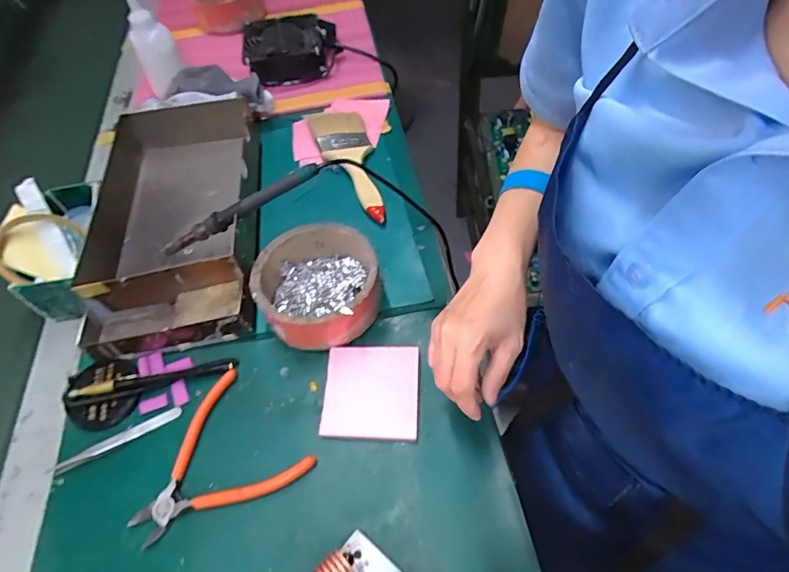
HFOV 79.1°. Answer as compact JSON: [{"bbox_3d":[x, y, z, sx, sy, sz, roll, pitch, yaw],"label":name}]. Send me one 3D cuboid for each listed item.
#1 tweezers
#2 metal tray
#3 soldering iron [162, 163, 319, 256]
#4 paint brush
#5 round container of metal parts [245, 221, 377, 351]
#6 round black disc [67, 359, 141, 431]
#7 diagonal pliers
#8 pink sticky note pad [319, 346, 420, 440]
[{"bbox_3d":[-0.250,0.139,0.433,0.111,0.009,0.012,-28,57,-15],"label":"tweezers"},{"bbox_3d":[-0.258,-0.084,0.556,0.195,0.069,0.338,-11,55,-4],"label":"metal tray"},{"bbox_3d":[-0.166,-0.079,0.503,0.194,0.020,0.014,-25,53,14],"label":"soldering iron"},{"bbox_3d":[-0.059,-0.165,0.620,0.071,0.027,0.223,-15,55,-7],"label":"paint brush"},{"bbox_3d":[-0.076,0.003,0.485,0.118,0.057,0.117,-2,54,3],"label":"round container of metal parts"},{"bbox_3d":[-0.278,0.101,0.458,0.060,0.015,0.065,-2,54,3],"label":"round black disc"},{"bbox_3d":[-0.158,0.160,0.412,0.122,0.010,0.136,35,64,25],"label":"diagonal pliers"},{"bbox_3d":[-0.021,0.097,0.445,0.085,0.010,0.088,0,55,5],"label":"pink sticky note pad"}]

